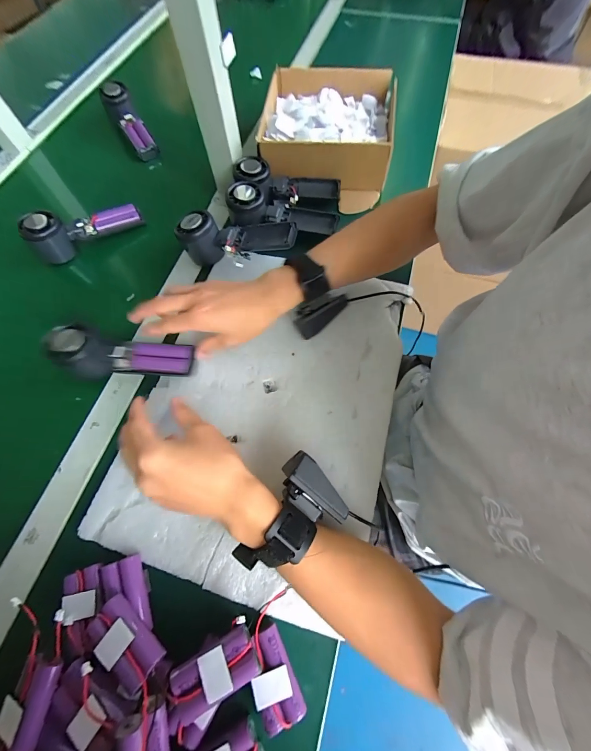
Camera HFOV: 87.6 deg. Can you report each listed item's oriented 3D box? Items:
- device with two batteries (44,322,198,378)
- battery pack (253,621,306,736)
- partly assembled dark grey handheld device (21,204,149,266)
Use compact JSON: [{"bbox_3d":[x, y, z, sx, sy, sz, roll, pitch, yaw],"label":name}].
[{"bbox_3d":[-0.204,-0.023,0.364,0.156,0.053,0.048,3,66,4],"label":"device with two batteries"},{"bbox_3d":[-0.020,0.257,0.264,0.034,0.019,0.064,-24,67,-8],"label":"battery pack"},{"bbox_3d":[-0.318,-0.232,0.467,0.156,0.053,0.049,-31,69,-11],"label":"partly assembled dark grey handheld device"}]

